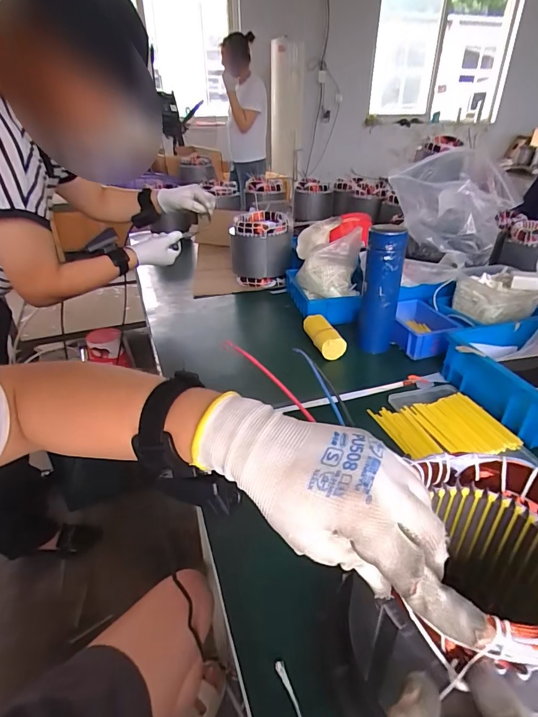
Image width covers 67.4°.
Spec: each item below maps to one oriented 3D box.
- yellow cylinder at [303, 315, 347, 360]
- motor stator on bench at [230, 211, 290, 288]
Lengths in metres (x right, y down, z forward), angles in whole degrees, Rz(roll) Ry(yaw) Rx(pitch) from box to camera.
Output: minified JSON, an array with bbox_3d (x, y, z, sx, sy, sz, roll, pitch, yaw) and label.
[{"bbox_3d":[0.097,-0.043,0.757,0.045,0.039,0.120,-11,33,-17],"label":"yellow cylinder"},{"bbox_3d":[-0.022,-0.290,1.060,0.152,0.158,0.137,-1,31,0],"label":"motor stator on bench"}]

